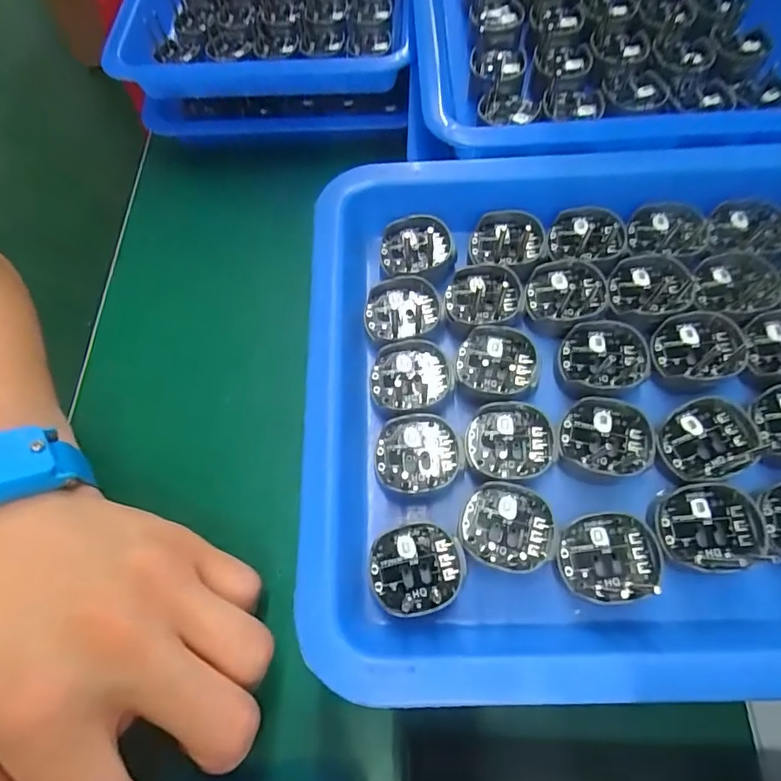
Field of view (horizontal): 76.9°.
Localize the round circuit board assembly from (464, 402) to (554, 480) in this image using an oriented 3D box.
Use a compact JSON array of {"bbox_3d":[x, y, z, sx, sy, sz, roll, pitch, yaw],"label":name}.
[{"bbox_3d":[0.038,0.016,0.156,0.027,0.004,0.023,-4,68,-1],"label":"round circuit board assembly"}]

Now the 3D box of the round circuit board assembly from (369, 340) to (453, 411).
[{"bbox_3d":[0.007,-0.005,0.166,0.027,0.005,0.022,-7,68,-2],"label":"round circuit board assembly"}]

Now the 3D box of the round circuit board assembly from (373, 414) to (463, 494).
[{"bbox_3d":[0.009,0.020,0.155,0.027,0.004,0.023,-4,68,-1],"label":"round circuit board assembly"}]

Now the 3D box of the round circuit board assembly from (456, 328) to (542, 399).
[{"bbox_3d":[0.036,-0.010,0.165,0.026,0.004,0.024,12,69,5],"label":"round circuit board assembly"}]

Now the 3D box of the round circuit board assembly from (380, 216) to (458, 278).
[{"bbox_3d":[0.010,-0.053,0.185,0.027,0.008,0.024,-13,69,-4],"label":"round circuit board assembly"}]

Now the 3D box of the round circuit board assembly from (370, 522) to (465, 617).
[{"bbox_3d":[0.008,0.053,0.145,0.027,0.005,0.025,0,68,0],"label":"round circuit board assembly"}]

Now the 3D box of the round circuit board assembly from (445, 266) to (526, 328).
[{"bbox_3d":[0.034,-0.034,0.173,0.027,0.007,0.023,3,68,2],"label":"round circuit board assembly"}]

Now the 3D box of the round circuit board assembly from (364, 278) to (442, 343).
[{"bbox_3d":[0.004,-0.029,0.176,0.027,0.007,0.022,-13,69,-5],"label":"round circuit board assembly"}]

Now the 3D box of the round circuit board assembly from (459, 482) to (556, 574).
[{"bbox_3d":[0.036,0.041,0.147,0.027,0.005,0.024,19,70,8],"label":"round circuit board assembly"}]

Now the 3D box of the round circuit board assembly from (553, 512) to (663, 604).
[{"bbox_3d":[0.063,0.049,0.142,0.028,0.005,0.024,-4,68,-1],"label":"round circuit board assembly"}]

